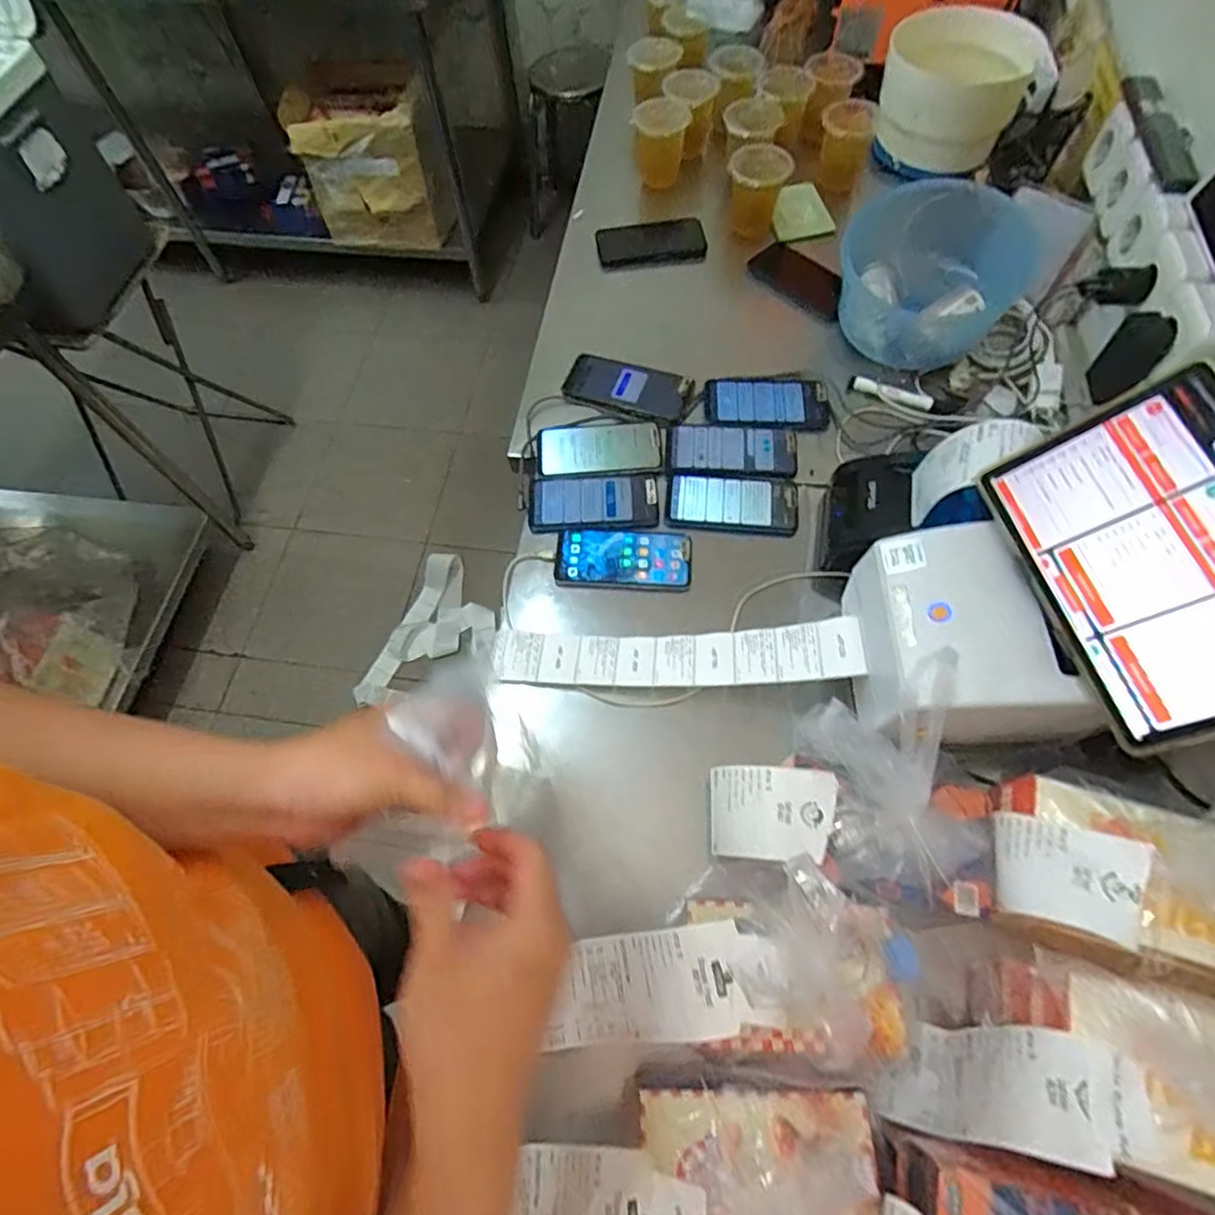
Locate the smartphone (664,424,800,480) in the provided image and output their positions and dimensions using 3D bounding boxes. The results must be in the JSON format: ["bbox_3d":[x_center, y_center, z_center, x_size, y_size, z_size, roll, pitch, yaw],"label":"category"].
[{"bbox_3d":[0.158,-0.201,0.813,0.164,0.008,0.077,4,65,5],"label":"smartphone"}]

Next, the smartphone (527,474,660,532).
[{"bbox_3d":[-0.017,-0.131,0.796,0.160,0.007,0.077,-4,64,2],"label":"smartphone"}]

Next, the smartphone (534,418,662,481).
[{"bbox_3d":[-0.010,-0.208,0.828,0.159,0.011,0.084,-5,64,1],"label":"smartphone"}]

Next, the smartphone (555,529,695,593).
[{"bbox_3d":[0.018,-0.058,0.760,0.161,0.004,0.079,1,65,4],"label":"smartphone"}]

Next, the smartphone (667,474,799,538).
[{"bbox_3d":[0.155,-0.128,0.790,0.160,0.013,0.080,3,65,5],"label":"smartphone"}]

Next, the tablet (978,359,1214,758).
[{"bbox_3d":[0.419,-0.037,0.472,0.169,0.012,0.250,-32,62,36],"label":"tablet"}]

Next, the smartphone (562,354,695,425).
[{"bbox_3d":[0.030,-0.301,0.861,0.172,0.013,0.080,18,67,11],"label":"smartphone"}]

